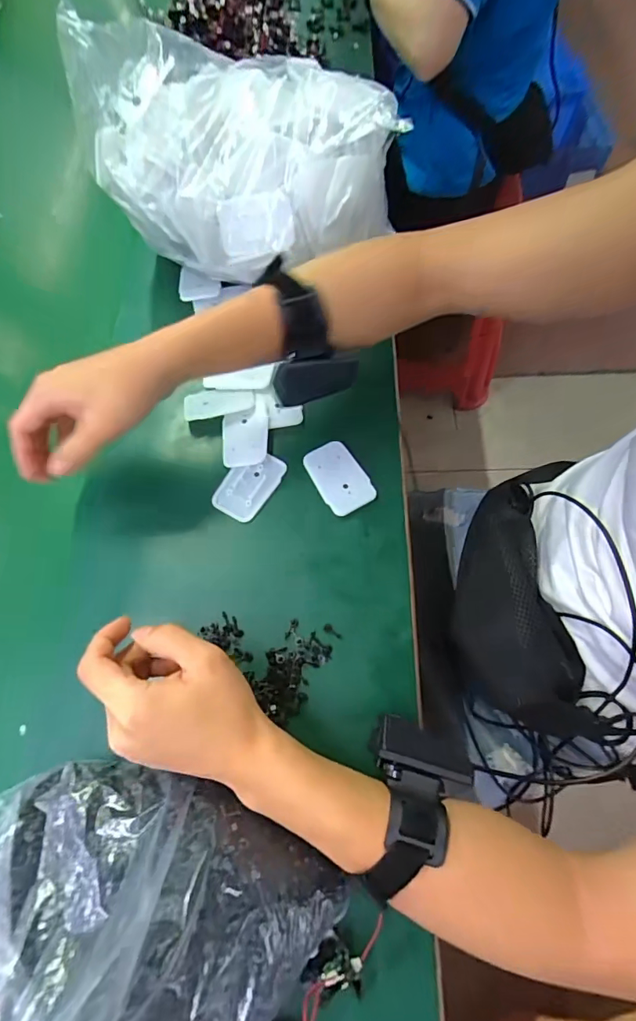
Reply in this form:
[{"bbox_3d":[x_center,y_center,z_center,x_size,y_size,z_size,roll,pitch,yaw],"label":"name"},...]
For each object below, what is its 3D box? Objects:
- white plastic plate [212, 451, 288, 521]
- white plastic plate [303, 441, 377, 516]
[{"bbox_3d":[-0.062,-0.024,0.425,0.043,0.005,0.068,30,72,15],"label":"white plastic plate"},{"bbox_3d":[0.019,-0.031,0.421,0.044,0.007,0.068,-30,69,-10],"label":"white plastic plate"}]

